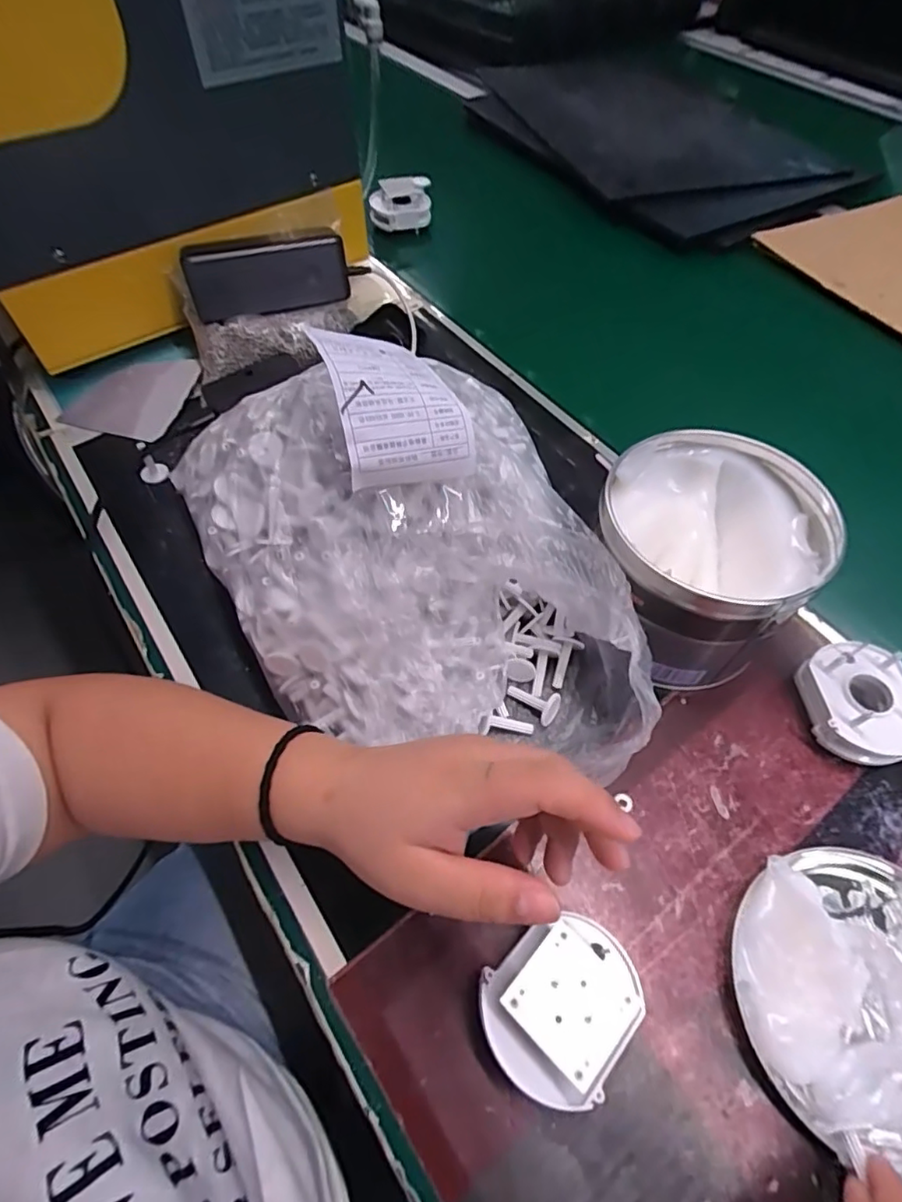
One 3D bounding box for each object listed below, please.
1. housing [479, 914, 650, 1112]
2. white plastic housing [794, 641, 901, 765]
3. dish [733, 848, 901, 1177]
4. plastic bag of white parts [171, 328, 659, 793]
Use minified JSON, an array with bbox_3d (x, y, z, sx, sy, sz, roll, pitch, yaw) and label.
[{"bbox_3d":[0.049,0.182,0.258,0.067,0.045,0.059,-32,63,-20],"label":"housing"},{"bbox_3d":[0.244,0.063,0.344,0.059,0.035,0.067,2,57,1],"label":"white plastic housing"},{"bbox_3d":[0.202,0.184,0.268,0.126,0.028,0.124,0,57,0],"label":"dish"},{"bbox_3d":[-0.027,-0.019,0.323,0.204,0.152,0.257,-18,59,-12],"label":"plastic bag of white parts"}]

